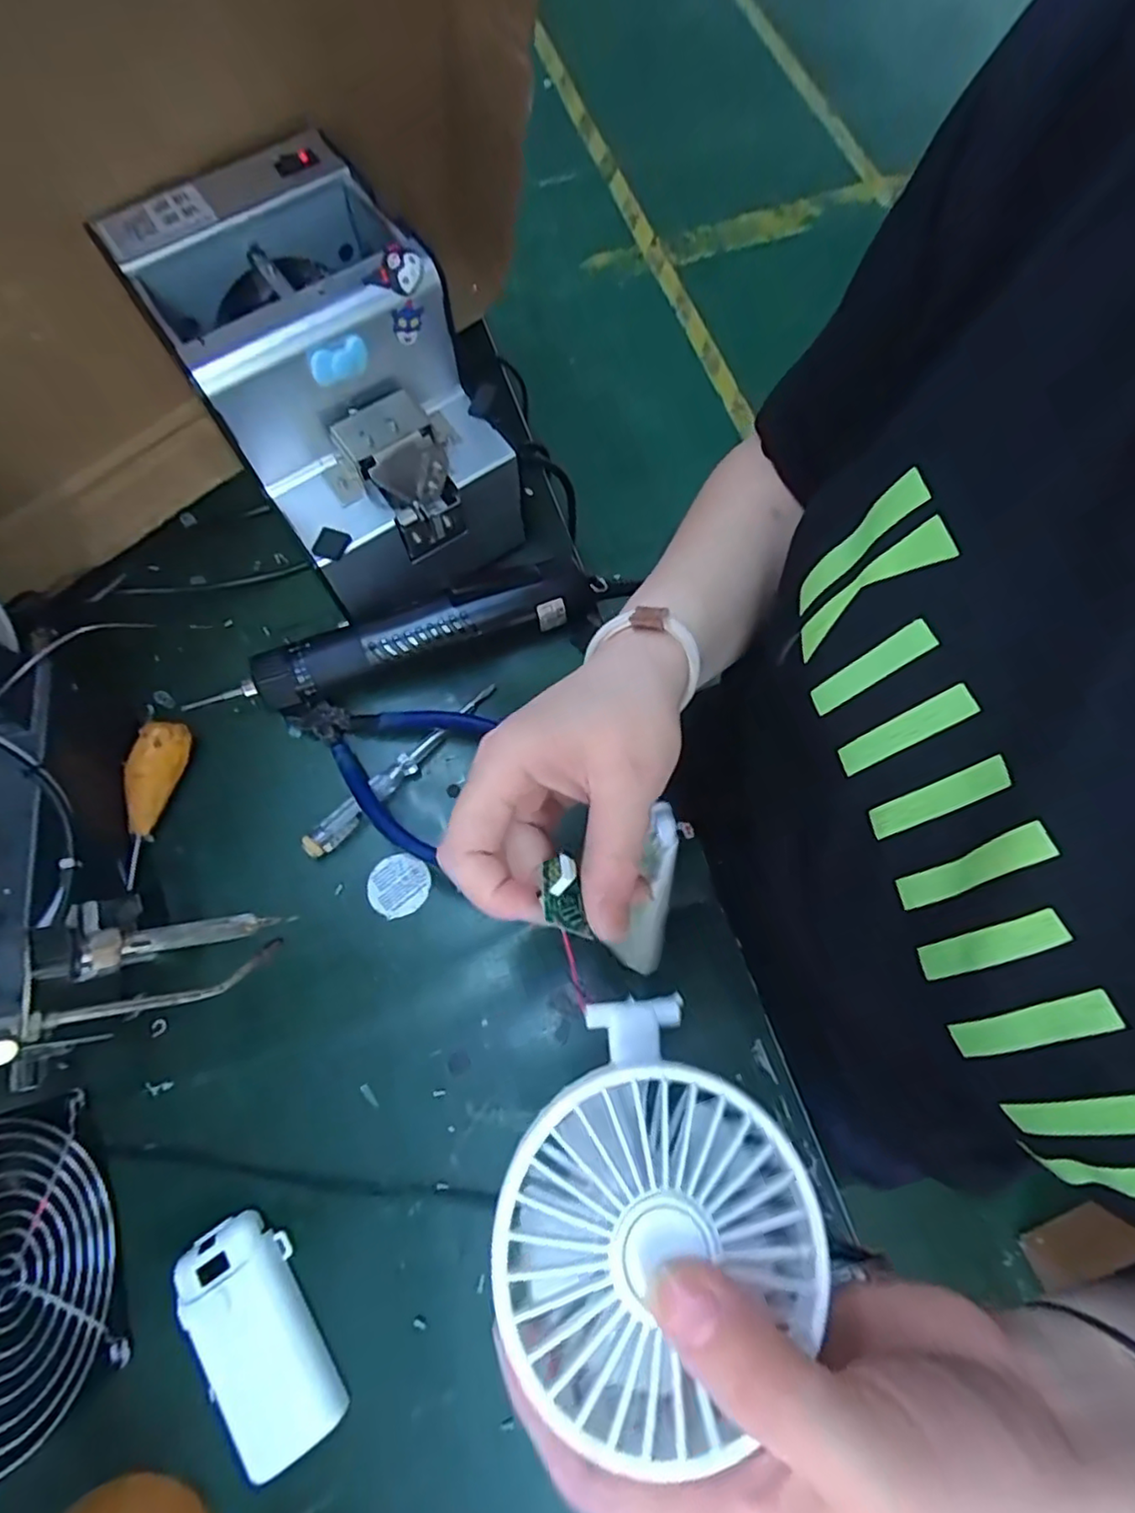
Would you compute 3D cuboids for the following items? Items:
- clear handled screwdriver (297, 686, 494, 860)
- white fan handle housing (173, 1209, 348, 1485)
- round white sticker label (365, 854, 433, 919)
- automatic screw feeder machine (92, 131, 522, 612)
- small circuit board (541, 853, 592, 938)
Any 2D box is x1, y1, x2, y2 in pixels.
[{"bbox_3d":[-0.092,0.008,0.368,0.138,0.011,0.017,-42,76,-13],"label":"clear handled screwdriver"},{"bbox_3d":[-0.139,0.259,0.284,0.045,0.013,0.095,-30,73,-9],"label":"white fan handle housing"},{"bbox_3d":[-0.093,0.071,0.351,0.034,0.004,0.033,0,67,-1],"label":"round white sticker label"},{"bbox_3d":[-0.121,-0.190,0.358,0.130,0.149,0.156,-35,74,-11],"label":"automatic screw feeder machine"},{"bbox_3d":[-0.002,0.049,0.233,0.015,0.005,0.035,6,41,-23],"label":"small circuit board"}]

